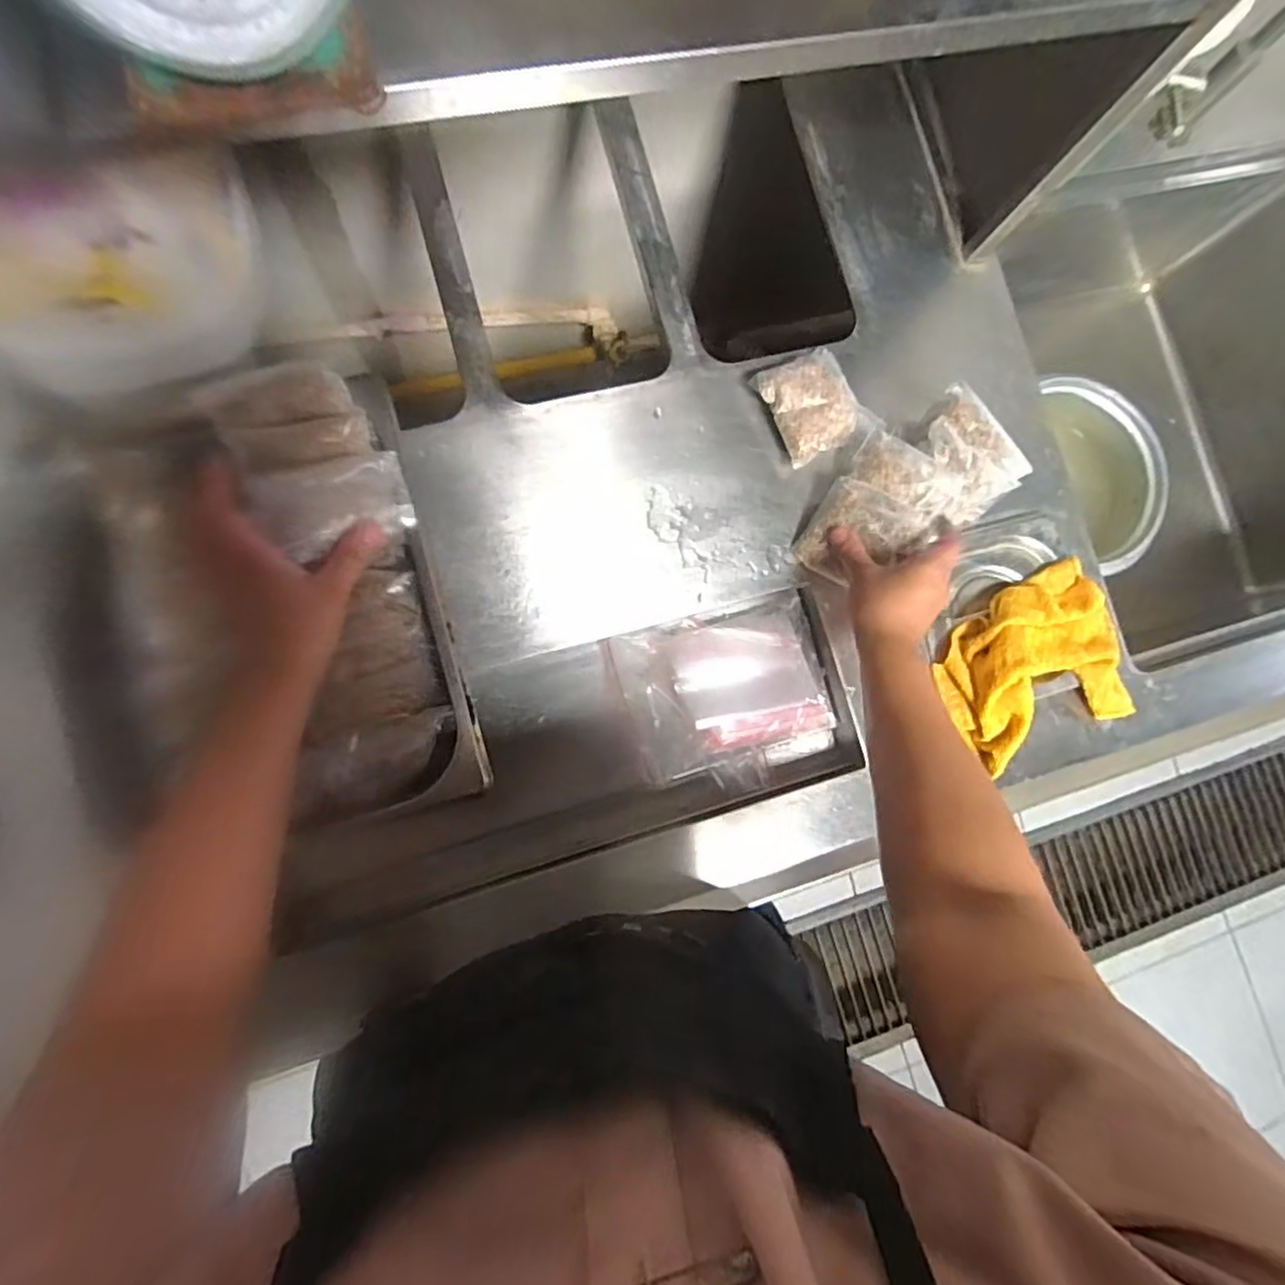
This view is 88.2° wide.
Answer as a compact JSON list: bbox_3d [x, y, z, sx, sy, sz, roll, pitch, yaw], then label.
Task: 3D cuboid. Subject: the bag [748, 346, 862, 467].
[{"bbox_3d":[0.148,-0.209,0.586,0.078,0.033,0.086,-28,89,-10],"label":"bag"}]

